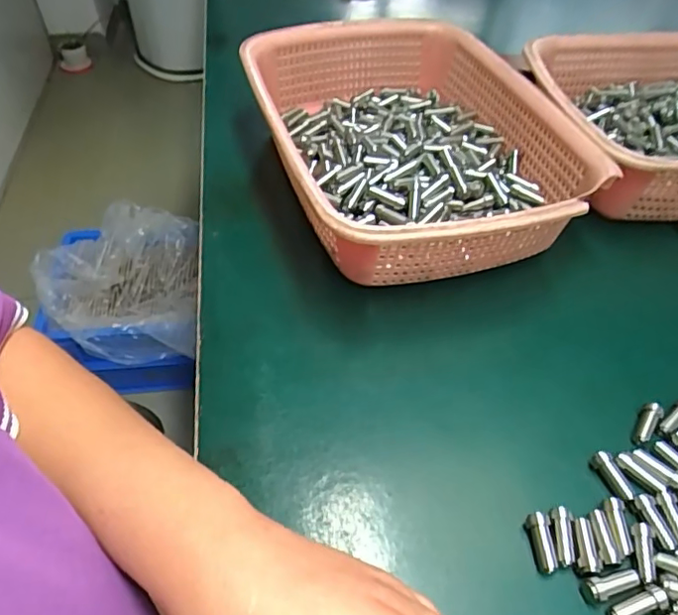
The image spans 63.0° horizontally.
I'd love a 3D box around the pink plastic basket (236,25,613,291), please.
[{"bbox_3d":[0.053,-0.128,0.439,0.214,0.076,0.285,-11,49,-13],"label":"pink plastic basket"}]

